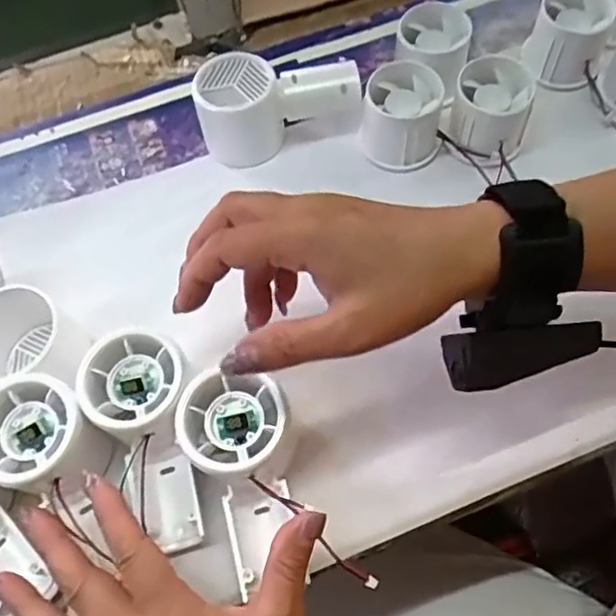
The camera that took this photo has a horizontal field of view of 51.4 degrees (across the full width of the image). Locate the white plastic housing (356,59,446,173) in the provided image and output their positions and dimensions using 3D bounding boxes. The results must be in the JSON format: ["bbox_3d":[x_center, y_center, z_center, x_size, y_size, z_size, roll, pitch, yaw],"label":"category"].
[{"bbox_3d":[0.065,-0.134,0.448,0.055,0.049,0.058,5,65,6],"label":"white plastic housing"}]

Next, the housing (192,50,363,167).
[{"bbox_3d":[-0.019,-0.139,0.453,0.111,0.056,0.055,-4,64,2],"label":"housing"}]

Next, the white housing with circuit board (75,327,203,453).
[{"bbox_3d":[-0.093,0.047,0.359,0.059,0.047,0.055,-1,64,3],"label":"white housing with circuit board"}]

